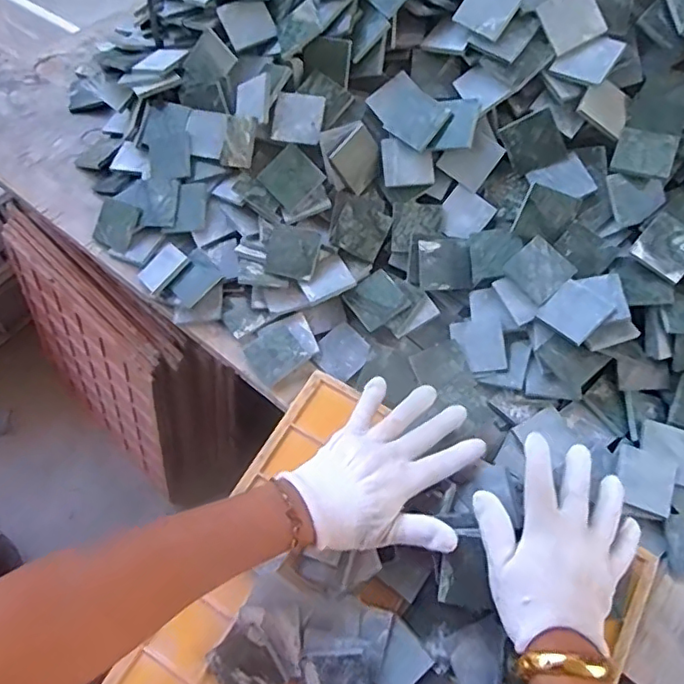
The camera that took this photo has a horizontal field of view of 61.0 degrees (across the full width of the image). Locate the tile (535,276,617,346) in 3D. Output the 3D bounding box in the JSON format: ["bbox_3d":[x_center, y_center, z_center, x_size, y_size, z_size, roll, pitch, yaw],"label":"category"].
[{"bbox_3d":[0.213,-0.028,0.531,0.048,0.007,0.053,-48,49,4],"label":"tile"}]

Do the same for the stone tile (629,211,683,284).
[{"bbox_3d":[0.300,-0.087,0.533,0.051,0.005,0.051,41,86,18],"label":"stone tile"}]

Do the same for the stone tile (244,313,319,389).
[{"bbox_3d":[-0.061,0.005,0.590,0.069,0.010,0.057,-34,64,-8],"label":"stone tile"}]

